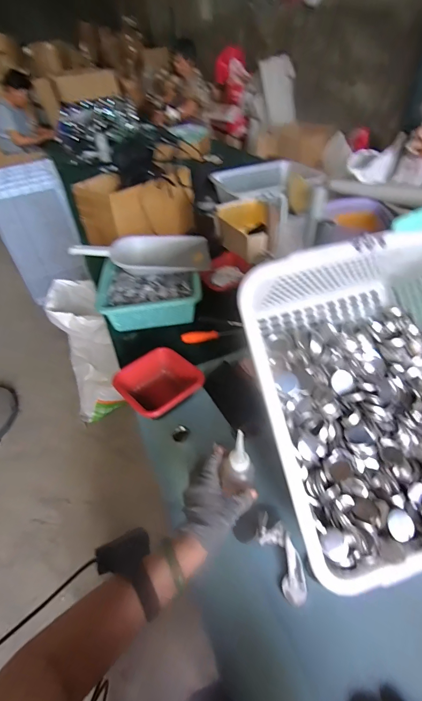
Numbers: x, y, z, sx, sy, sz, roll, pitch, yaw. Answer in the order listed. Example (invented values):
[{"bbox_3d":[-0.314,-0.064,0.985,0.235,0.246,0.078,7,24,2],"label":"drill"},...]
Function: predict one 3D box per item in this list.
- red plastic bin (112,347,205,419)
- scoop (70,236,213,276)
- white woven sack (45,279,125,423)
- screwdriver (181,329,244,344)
[{"bbox_3d":[-0.107,0.080,0.748,0.147,0.077,0.152,-30,47,-25],"label":"red plastic bin"},{"bbox_3d":[-0.198,-0.282,1.016,0.384,0.085,0.128,-7,41,-1],"label":"scoop"},{"bbox_3d":[-0.512,0.019,1.455,0.211,0.571,0.229,-15,42,-11],"label":"white woven sack"},{"bbox_3d":[0.001,-0.037,0.886,0.151,0.021,0.026,-3,41,3],"label":"screwdriver"}]

